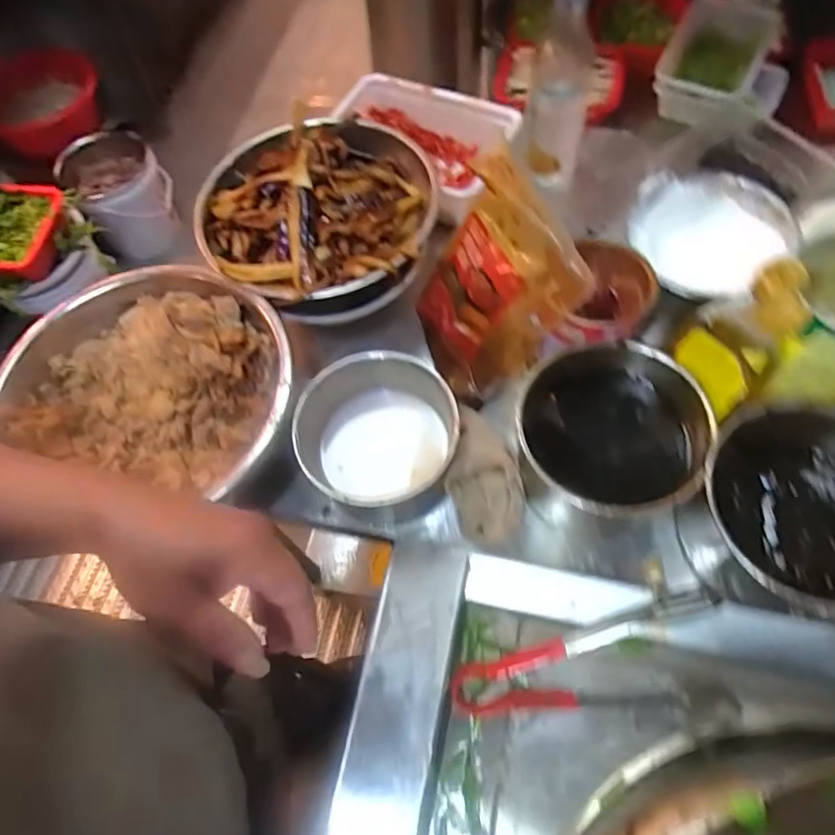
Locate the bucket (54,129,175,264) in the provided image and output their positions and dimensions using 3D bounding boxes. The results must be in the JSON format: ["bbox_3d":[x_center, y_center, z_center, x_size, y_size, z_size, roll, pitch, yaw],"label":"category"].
[{"bbox_3d":[-0.766,-0.587,1.511,0.227,0.213,0.274,-32,66,-12],"label":"bucket"}]

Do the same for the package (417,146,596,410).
[{"bbox_3d":[0.064,-0.111,0.529,0.034,0.190,0.158,-16,64,-37],"label":"package"}]

